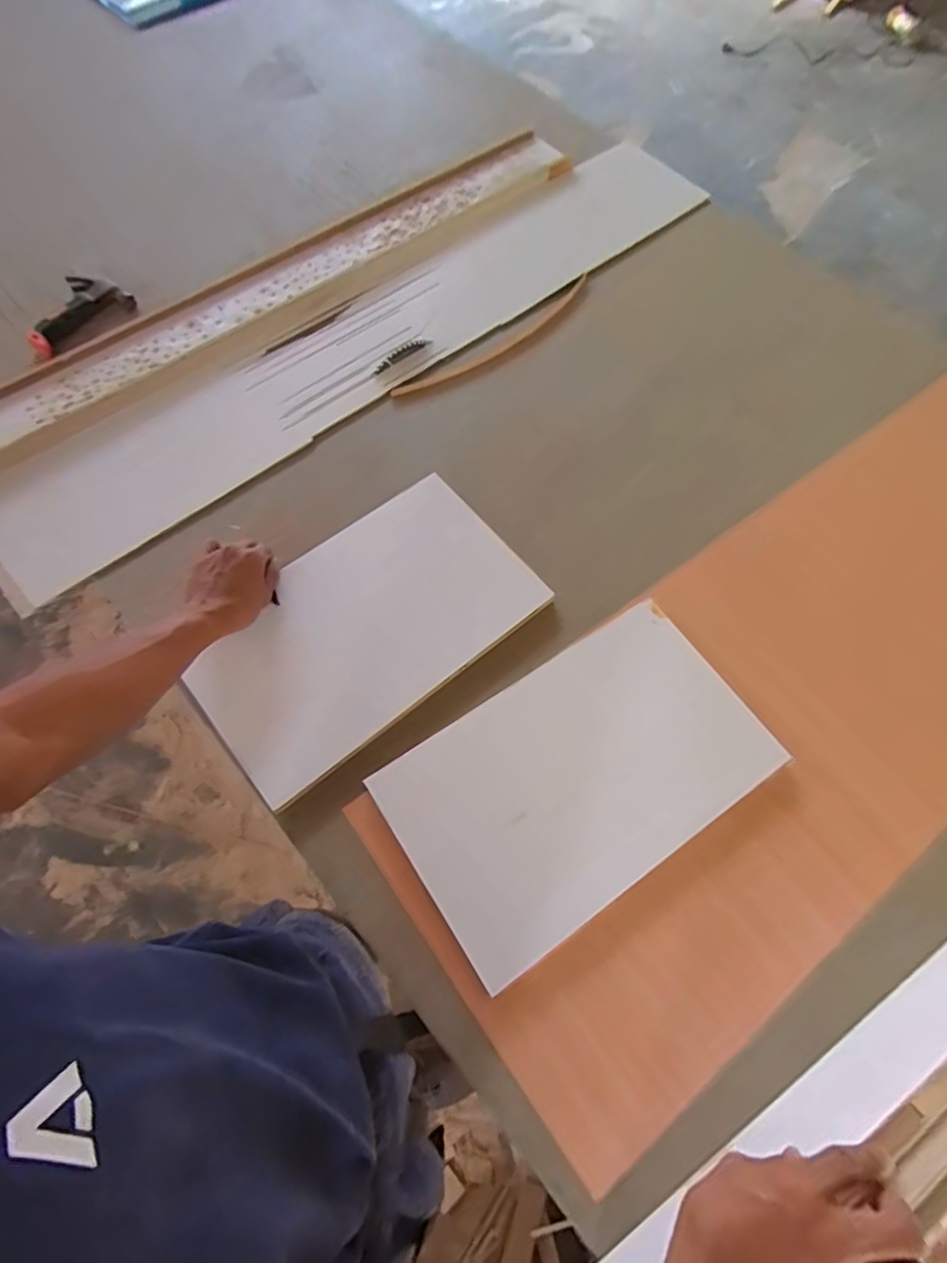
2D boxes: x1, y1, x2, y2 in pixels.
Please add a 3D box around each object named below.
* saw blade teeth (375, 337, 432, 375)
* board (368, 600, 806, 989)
[{"bbox_3d":[-0.111,-0.428,0.919,0.103,0.013,0.020,-35,72,-16],"label":"saw blade teeth"},{"bbox_3d":[0.114,0.156,0.656,0.396,0.020,0.242,-32,70,-12],"label":"board"}]

